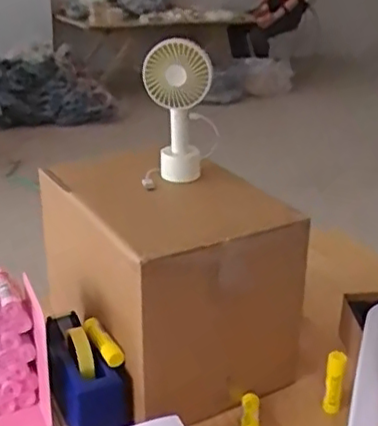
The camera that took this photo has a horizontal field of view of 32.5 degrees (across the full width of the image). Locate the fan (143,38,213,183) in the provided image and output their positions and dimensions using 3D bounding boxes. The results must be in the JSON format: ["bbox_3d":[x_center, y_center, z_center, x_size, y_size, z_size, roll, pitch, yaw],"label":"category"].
[{"bbox_3d":[-0.018,-0.154,1.003,0.097,0.226,0.095,2,24,3],"label":"fan"}]

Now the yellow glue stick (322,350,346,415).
[{"bbox_3d":[0.213,0.250,0.955,0.023,0.095,0.028,9,25,16],"label":"yellow glue stick"}]

